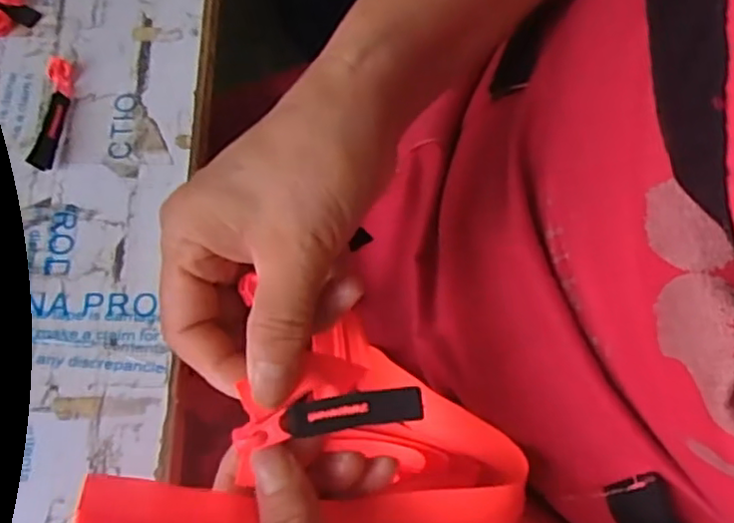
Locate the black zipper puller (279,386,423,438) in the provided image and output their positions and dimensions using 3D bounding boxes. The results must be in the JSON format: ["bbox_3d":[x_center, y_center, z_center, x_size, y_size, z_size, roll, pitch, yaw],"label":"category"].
[{"bbox_3d":[-0.006,0.053,0.228,0.050,0.004,0.012,-9,70,4],"label":"black zipper puller"}]

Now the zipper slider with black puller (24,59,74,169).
[{"bbox_3d":[-0.176,-0.085,0.361,0.014,0.010,0.072,2,70,-2],"label":"zipper slider with black puller"}]

